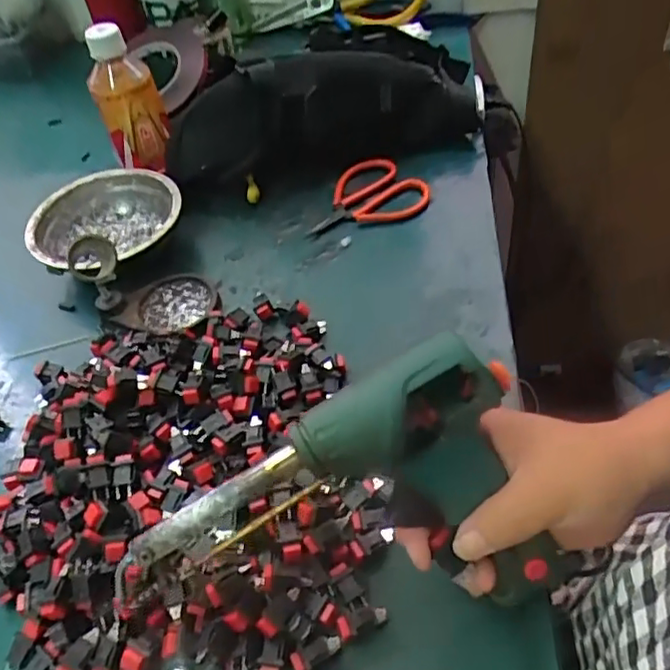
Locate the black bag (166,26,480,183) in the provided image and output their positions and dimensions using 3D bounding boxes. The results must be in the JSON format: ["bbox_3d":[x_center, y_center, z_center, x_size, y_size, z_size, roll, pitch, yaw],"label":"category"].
[{"bbox_3d":[-0.007,-0.203,0.560,0.284,0.110,0.091,-14,52,-7],"label":"black bag"}]

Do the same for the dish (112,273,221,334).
[{"bbox_3d":[-0.129,-0.023,0.479,0.074,0.016,0.049,-10,52,-5],"label":"dish"}]

